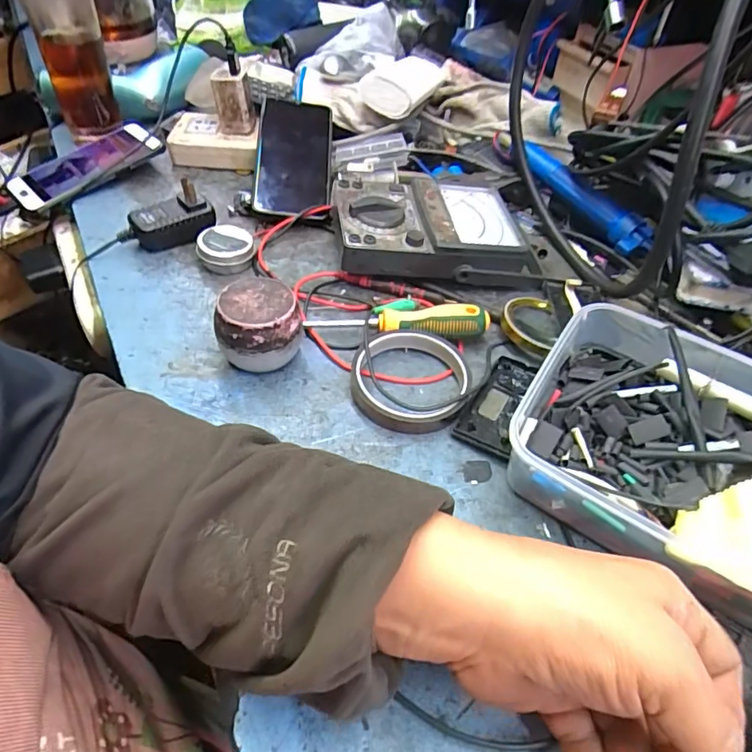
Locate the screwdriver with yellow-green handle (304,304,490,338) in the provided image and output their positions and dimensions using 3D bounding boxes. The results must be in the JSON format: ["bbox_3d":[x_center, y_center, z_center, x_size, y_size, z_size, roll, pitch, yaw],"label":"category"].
[{"bbox_3d":[0.018,-0.041,0.432,0.143,0.029,0.023,2,47,-3],"label":"screwdriver with yellow-green handle"}]

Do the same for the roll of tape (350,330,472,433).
[{"bbox_3d":[0.026,0.002,0.399,0.085,0.019,0.084,3,47,-3],"label":"roll of tape"}]

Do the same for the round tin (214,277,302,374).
[{"bbox_3d":[-0.088,-0.034,0.401,0.060,0.055,0.055,-6,48,-11],"label":"round tin"}]

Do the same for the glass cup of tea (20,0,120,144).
[{"bbox_3d":[-0.326,-0.339,0.588,0.062,0.145,0.079,-17,51,-20],"label":"glass cup of tea"}]

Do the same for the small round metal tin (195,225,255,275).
[{"bbox_3d":[-0.137,-0.115,0.488,0.048,0.024,0.048,3,47,-3],"label":"small round metal tin"}]

